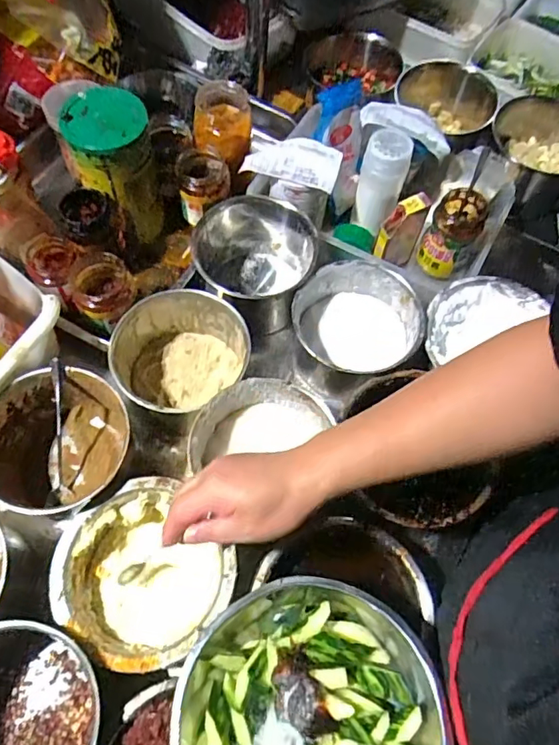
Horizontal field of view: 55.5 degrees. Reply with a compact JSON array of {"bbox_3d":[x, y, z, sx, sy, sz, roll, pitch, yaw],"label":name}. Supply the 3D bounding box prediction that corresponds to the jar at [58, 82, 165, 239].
[{"bbox_3d":[-0.210,-0.265,0.685,0.104,0.156,0.092,-14,63,-10],"label":"jar"}]

